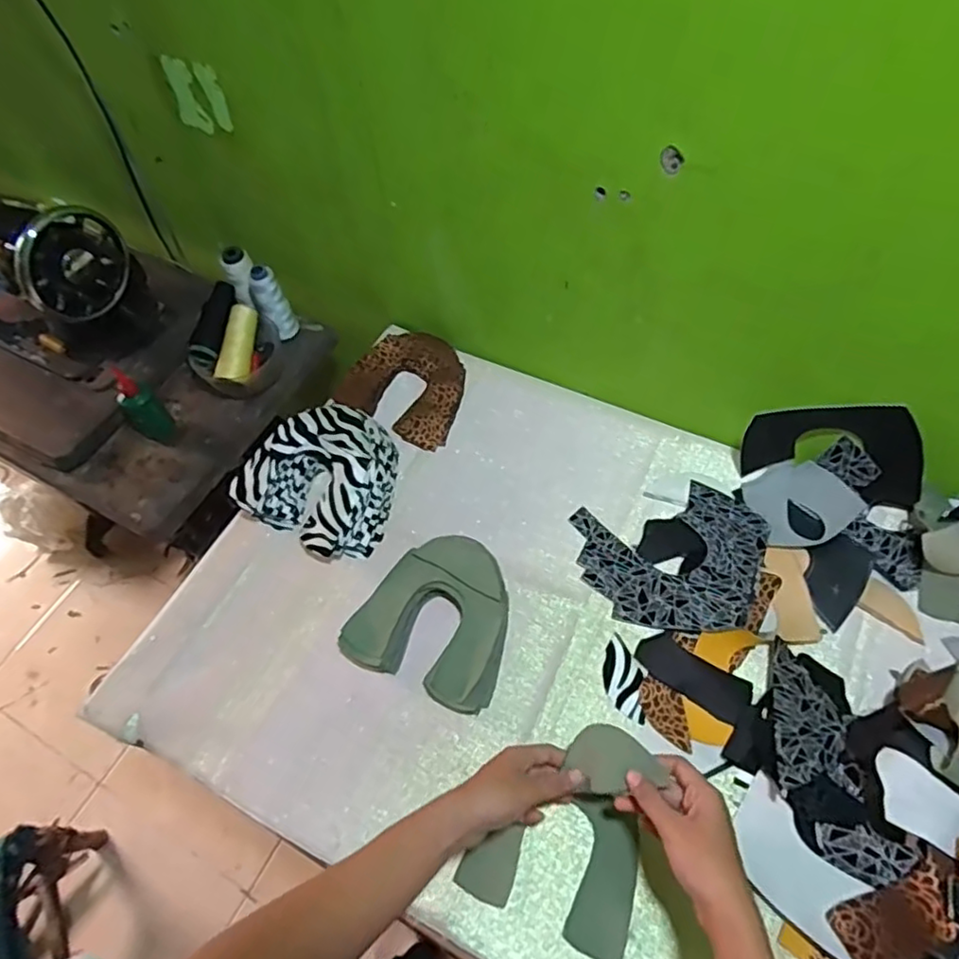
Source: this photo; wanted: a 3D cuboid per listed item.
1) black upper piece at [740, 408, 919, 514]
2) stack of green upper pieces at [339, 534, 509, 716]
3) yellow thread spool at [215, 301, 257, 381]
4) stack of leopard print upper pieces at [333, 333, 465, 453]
[{"bbox_3d":[0.391,-0.032,0.696,0.182,0.135,0.033,20,61,16],"label":"black upper piece"},{"bbox_3d":[-0.043,0.145,0.687,0.160,0.044,0.162,21,62,16],"label":"stack of green upper pieces"},{"bbox_3d":[-0.328,-0.186,0.869,0.036,0.034,0.112,5,76,8],"label":"yellow thread spool"},{"bbox_3d":[-0.094,-0.133,0.861,0.163,0.037,0.153,23,62,18],"label":"stack of leopard print upper pieces"}]

